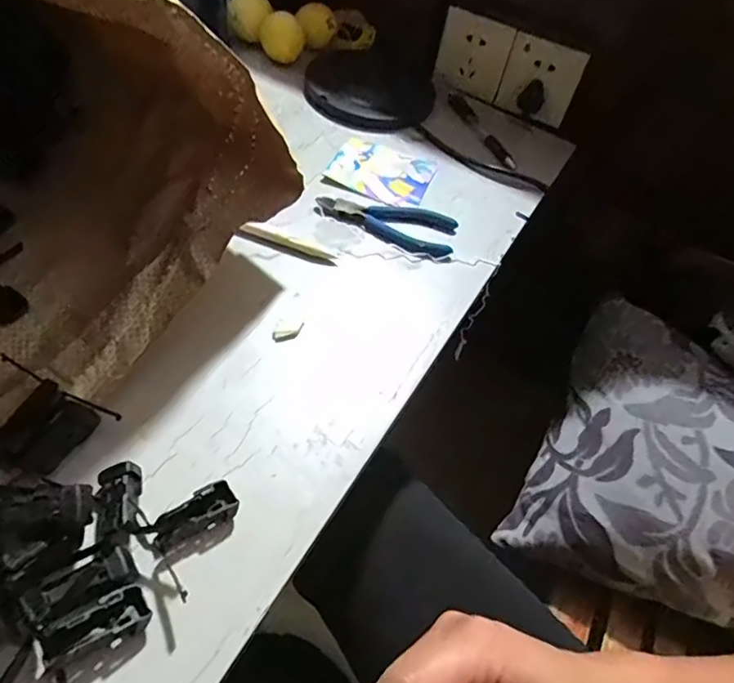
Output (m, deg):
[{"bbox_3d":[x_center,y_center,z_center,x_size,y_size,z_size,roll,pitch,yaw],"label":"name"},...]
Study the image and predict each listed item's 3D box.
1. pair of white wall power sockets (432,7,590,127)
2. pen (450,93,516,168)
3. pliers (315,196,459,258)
[{"bbox_3d":[0.166,-0.326,0.660,0.167,0.100,0.016,23,65,8],"label":"pair of white wall power sockets"},{"bbox_3d":[0.126,-0.239,0.619,0.017,0.006,0.148,-10,56,-19],"label":"pen"},{"bbox_3d":[0.017,-0.104,0.493,0.126,0.013,0.051,11,52,-3],"label":"pliers"}]

